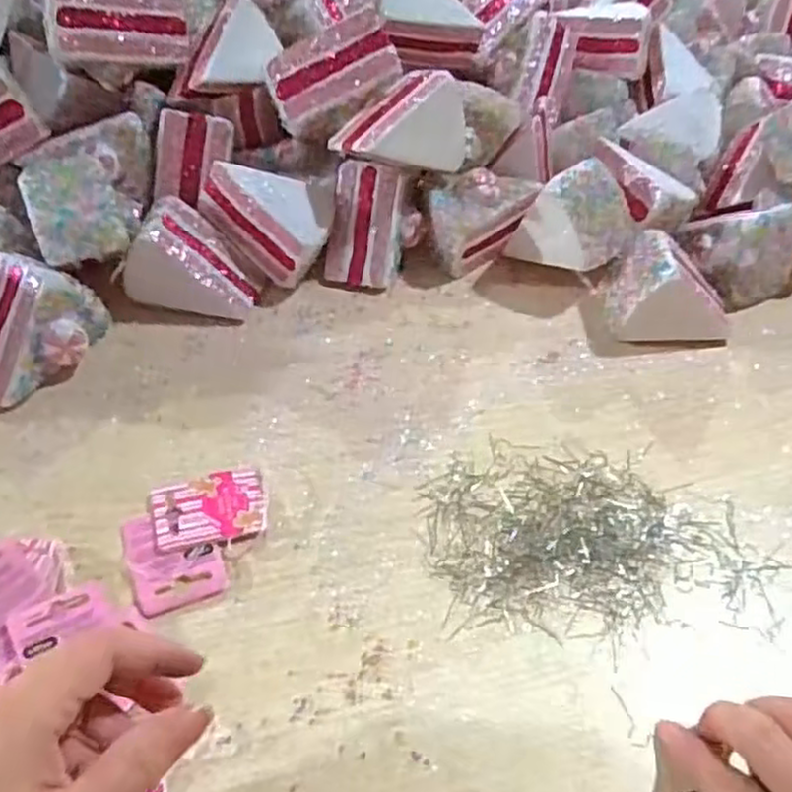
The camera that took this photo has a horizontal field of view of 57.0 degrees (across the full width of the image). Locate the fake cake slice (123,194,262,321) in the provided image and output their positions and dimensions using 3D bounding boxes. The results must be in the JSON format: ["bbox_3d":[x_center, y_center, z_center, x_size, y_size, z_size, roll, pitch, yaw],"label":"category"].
[{"bbox_3d":[-0.137,-0.088,0.492,0.077,0.052,0.069,19,54,12],"label":"fake cake slice"}]

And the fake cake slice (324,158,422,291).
[{"bbox_3d":[-0.016,-0.124,0.529,0.061,0.047,0.077,8,53,4],"label":"fake cake slice"}]

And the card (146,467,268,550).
[{"bbox_3d":[-0.105,0.063,0.413,0.062,0.005,0.041,-11,54,-16],"label":"card"}]

